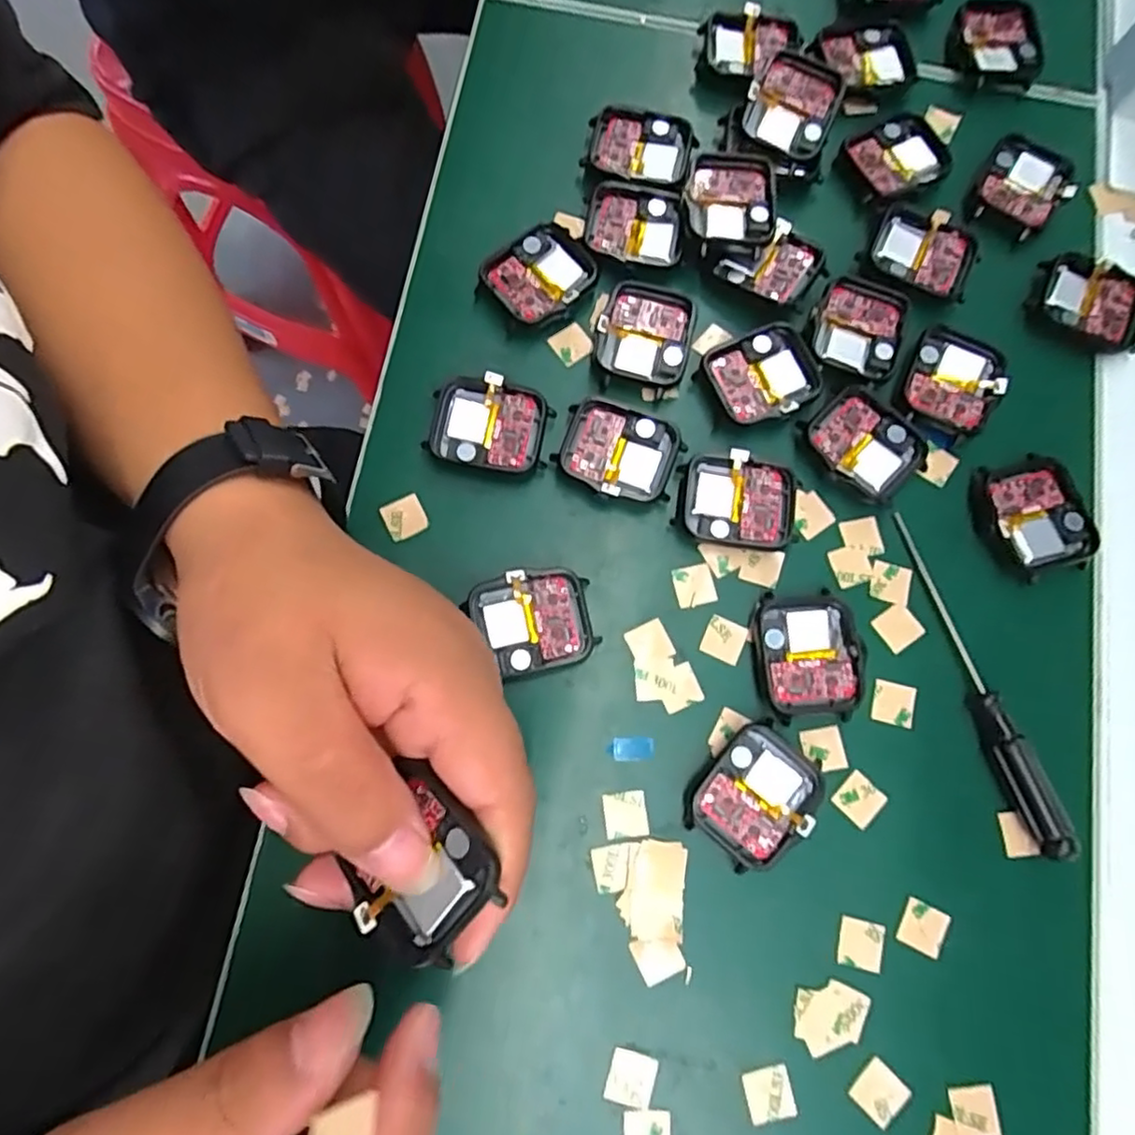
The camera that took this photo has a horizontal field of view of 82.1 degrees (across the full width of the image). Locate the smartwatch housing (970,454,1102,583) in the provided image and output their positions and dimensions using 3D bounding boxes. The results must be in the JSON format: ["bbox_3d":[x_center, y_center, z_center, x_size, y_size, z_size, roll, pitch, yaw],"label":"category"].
[{"bbox_3d":[0.183,-0.020,0.259,0.040,0.010,0.046,-18,79,-5],"label":"smartwatch housing"}]

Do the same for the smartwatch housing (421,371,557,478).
[{"bbox_3d":[-0.031,-0.056,0.261,0.046,0.013,0.036,13,78,1],"label":"smartwatch housing"}]

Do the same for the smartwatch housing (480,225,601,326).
[{"bbox_3d":[-0.011,-0.123,0.274,0.041,0.009,0.037,-42,82,-9],"label":"smartwatch housing"}]

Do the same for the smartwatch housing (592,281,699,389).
[{"bbox_3d":[0.032,-0.095,0.270,0.038,0.009,0.041,20,79,3],"label":"smartwatch housing"}]

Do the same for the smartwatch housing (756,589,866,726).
[{"bbox_3d":[0.090,0.034,0.246,0.038,0.010,0.046,-3,78,-2],"label":"smartwatch housing"}]

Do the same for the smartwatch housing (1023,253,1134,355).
[{"bbox_3d":[0.224,-0.114,0.279,0.044,0.008,0.038,25,79,4],"label":"smartwatch housing"}]

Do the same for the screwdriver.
[{"bbox_3d":[0.153,0.041,0.244,0.012,0.015,0.131,-18,79,-5],"label":"screwdriver"}]

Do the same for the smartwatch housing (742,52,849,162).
[{"bbox_3d":[0.098,-0.200,0.283,0.038,0.011,0.040,23,97,-6],"label":"smartwatch housing"}]

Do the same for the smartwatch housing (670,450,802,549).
[{"bbox_3d":[0.068,-0.025,0.257,0.048,0.010,0.036,9,78,0],"label":"smartwatch housing"}]

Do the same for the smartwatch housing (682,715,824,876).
[{"bbox_3d":[0.067,0.081,0.234,0.038,0.012,0.046,39,80,6],"label":"smartwatch housing"}]

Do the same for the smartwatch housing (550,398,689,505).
[{"bbox_3d":[0.020,-0.045,0.259,0.046,0.007,0.037,20,79,3],"label":"smartwatch housing"}]

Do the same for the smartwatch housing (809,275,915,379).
[{"bbox_3d":[0.122,-0.100,0.272,0.036,0.004,0.043,21,79,3],"label":"smartwatch housing"}]

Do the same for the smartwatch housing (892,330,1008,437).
[{"bbox_3d":[0.158,-0.077,0.267,0.037,0.005,0.045,25,79,4],"label":"smartwatch housing"}]

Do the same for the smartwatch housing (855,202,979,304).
[{"bbox_3d":[0.153,-0.136,0.279,0.044,0.005,0.034,26,79,4],"label":"smartwatch housing"}]

